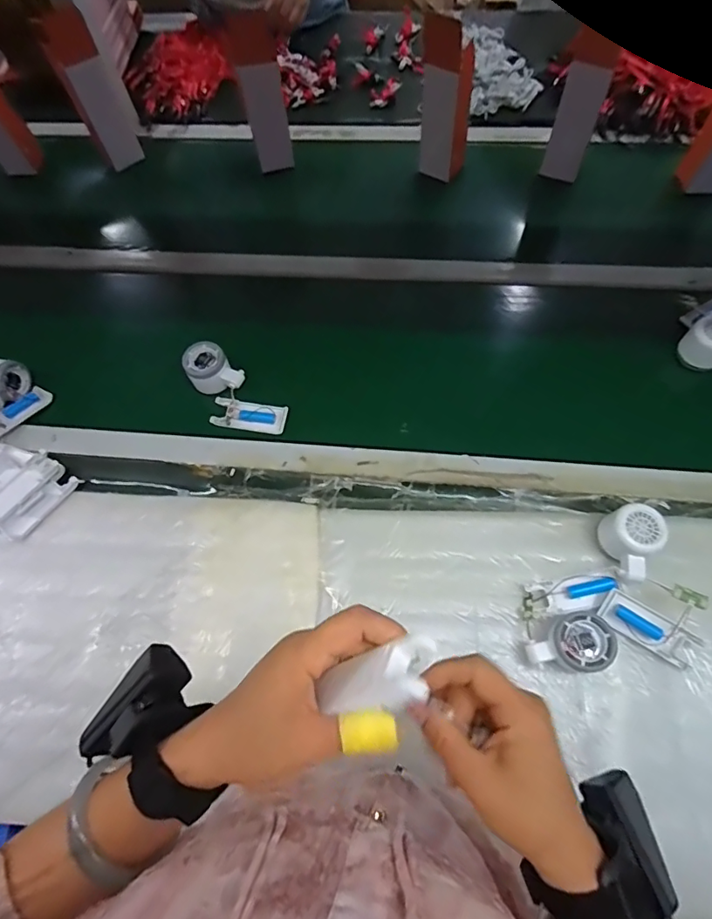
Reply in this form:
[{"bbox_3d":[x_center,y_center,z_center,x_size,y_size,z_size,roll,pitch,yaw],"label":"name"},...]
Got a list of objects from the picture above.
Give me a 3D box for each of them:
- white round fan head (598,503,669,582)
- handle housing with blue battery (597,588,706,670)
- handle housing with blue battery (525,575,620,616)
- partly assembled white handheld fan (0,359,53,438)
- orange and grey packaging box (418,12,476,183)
[{"bbox_3d":[0.309,0.093,0.550,0.057,0.052,0.079,-14,65,-3],"label":"white round fan head"},{"bbox_3d":[0.314,0.182,0.529,0.101,0.021,0.041,27,70,15],"label":"handle housing with blue battery"},{"bbox_3d":[0.242,0.152,0.550,0.094,0.015,0.037,-10,65,-1],"label":"handle housing with blue battery"},{"bbox_3d":[-0.507,-0.087,0.704,0.094,0.056,0.105,32,71,16],"label":"partly assembled white handheld fan"},{"bbox_3d":[0.142,-0.567,0.783,0.076,0.212,0.052,18,68,11],"label":"orange and grey packaging box"}]

